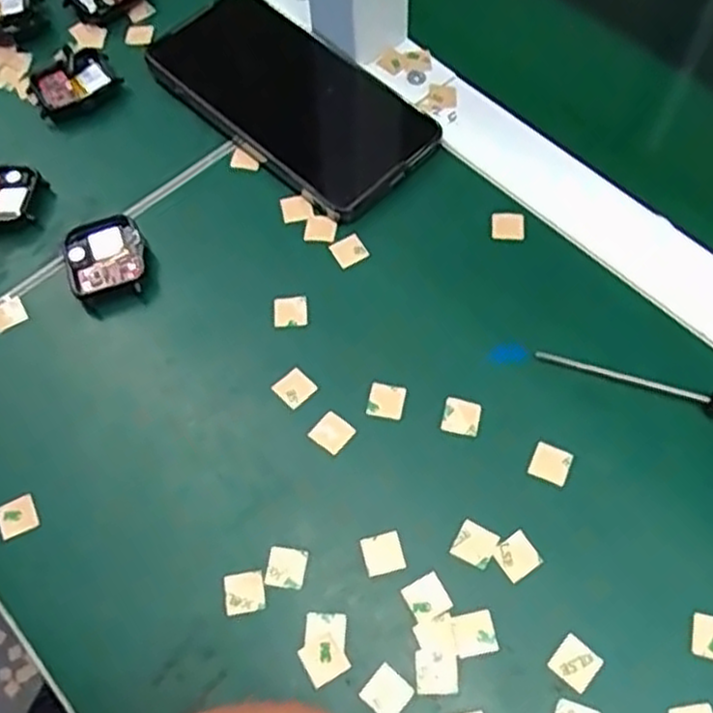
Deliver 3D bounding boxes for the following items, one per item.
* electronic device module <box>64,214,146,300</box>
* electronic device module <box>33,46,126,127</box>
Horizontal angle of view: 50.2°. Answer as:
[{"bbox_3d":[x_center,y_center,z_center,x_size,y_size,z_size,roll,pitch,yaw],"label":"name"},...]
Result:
[{"bbox_3d":[-0.124,-0.049,0.375,0.038,0.012,0.041,-17,63,-6],"label":"electronic device module"},{"bbox_3d":[-0.160,-0.155,0.430,0.047,0.009,0.043,-32,65,-13],"label":"electronic device module"}]

